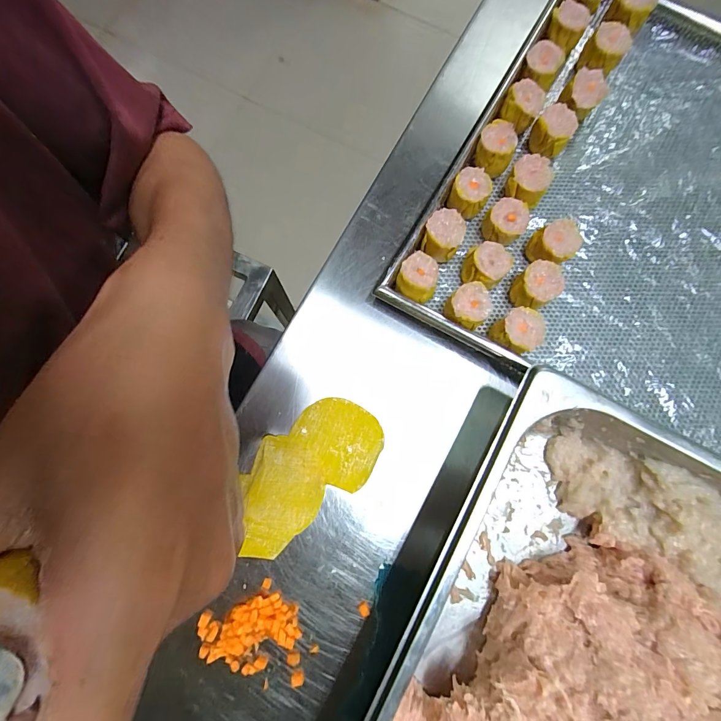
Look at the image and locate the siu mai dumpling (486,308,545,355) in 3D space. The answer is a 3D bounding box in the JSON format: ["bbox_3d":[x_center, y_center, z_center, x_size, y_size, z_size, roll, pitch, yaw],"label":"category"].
[{"bbox_3d":[0.134,-0.023,0.316,0.038,0.039,0.035,0,79,0],"label":"siu mai dumpling"}]

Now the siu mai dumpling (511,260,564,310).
[{"bbox_3d":[0.153,-0.064,0.327,0.043,0.033,0.033,-35,81,-6],"label":"siu mai dumpling"}]

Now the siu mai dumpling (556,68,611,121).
[{"bbox_3d":[0.212,-0.251,0.352,0.031,0.034,0.038,41,82,7],"label":"siu mai dumpling"}]

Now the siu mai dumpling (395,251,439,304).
[{"bbox_3d":[0.049,-0.071,0.327,0.033,0.034,0.039,10,80,2],"label":"siu mai dumpling"}]

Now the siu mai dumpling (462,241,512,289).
[{"bbox_3d":[0.110,-0.083,0.330,0.037,0.034,0.039,0,79,0],"label":"siu mai dumpling"}]

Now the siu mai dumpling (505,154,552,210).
[{"bbox_3d":[0.152,-0.162,0.341,0.034,0.029,0.043,22,80,4],"label":"siu mai dumpling"}]

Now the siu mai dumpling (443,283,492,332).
[{"bbox_3d":[0.092,-0.045,0.321,0.032,0.037,0.037,36,82,6],"label":"siu mai dumpling"}]

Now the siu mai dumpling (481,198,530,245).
[{"bbox_3d":[0.132,-0.123,0.341,0.034,0.031,0.038,37,82,7],"label":"siu mai dumpling"}]

